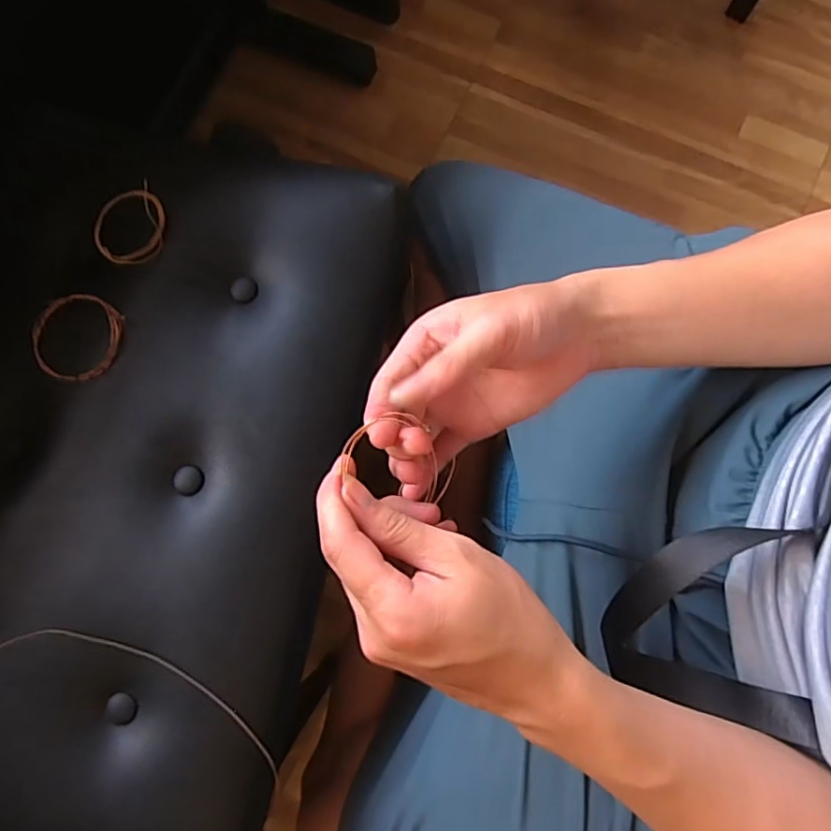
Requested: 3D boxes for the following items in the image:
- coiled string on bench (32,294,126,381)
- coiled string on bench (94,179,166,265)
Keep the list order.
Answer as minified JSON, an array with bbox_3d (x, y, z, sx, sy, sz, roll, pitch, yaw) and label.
[{"bbox_3d":[-0.246,-0.058,0.408,0.066,0.010,0.063,0,81,2],"label":"coiled string on bench"},{"bbox_3d":[-0.215,-0.142,0.423,0.057,0.015,0.059,0,81,2],"label":"coiled string on bench"}]

